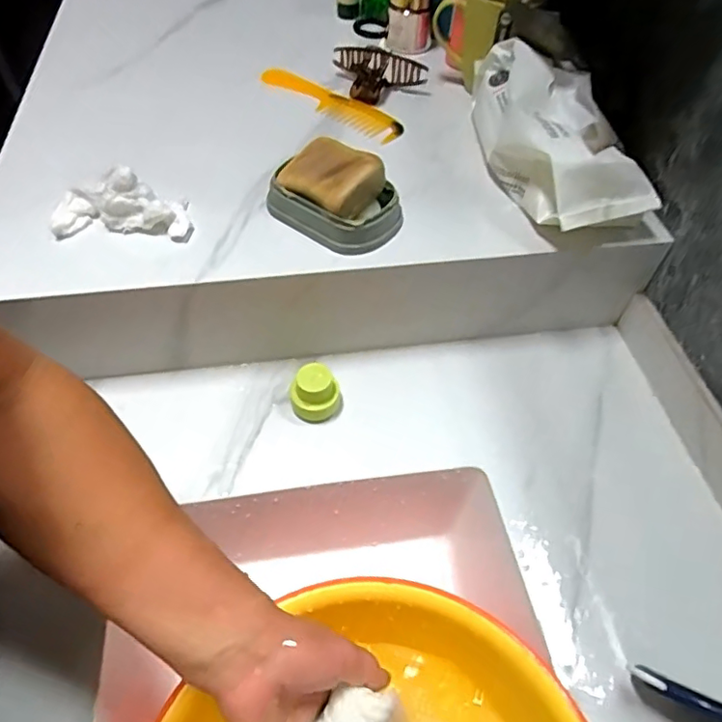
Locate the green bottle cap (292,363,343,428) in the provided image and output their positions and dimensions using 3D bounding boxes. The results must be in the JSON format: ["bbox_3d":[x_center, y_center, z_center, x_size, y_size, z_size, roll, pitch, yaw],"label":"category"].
[{"bbox_3d":[-0.043,0.030,0.518,0.049,0.045,0.044,-6,53,-6],"label":"green bottle cap"}]

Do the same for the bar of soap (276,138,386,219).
[{"bbox_3d":[-0.028,-0.165,0.498,0.083,0.038,0.062,31,58,20],"label":"bar of soap"}]

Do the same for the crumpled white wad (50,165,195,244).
[{"bbox_3d":[-0.214,-0.138,0.492,0.120,0.046,0.047,2,53,0],"label":"crumpled white wad"}]

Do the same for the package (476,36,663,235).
[{"bbox_3d":[0.177,-0.228,0.553,0.101,0.085,0.256,-16,55,-13],"label":"package"}]

